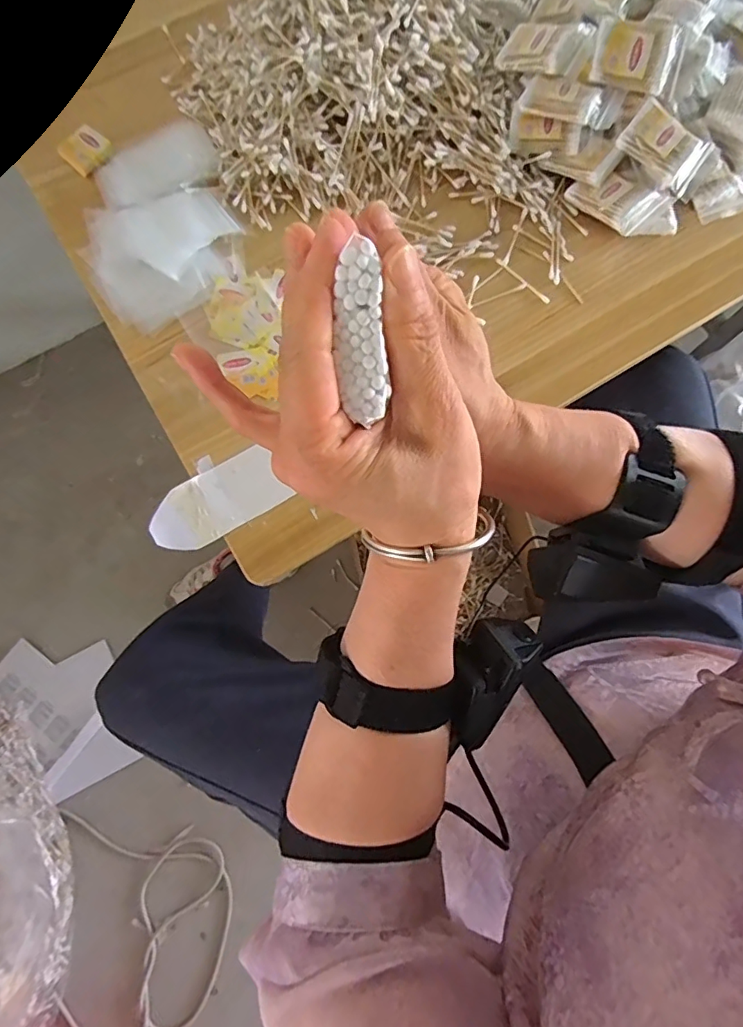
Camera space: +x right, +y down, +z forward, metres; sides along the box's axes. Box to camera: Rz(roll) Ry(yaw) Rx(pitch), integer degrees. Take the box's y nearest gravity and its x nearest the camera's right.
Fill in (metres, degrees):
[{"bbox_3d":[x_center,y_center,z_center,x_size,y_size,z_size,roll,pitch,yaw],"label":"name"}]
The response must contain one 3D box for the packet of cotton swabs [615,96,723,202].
[{"bbox_3d":[0.307,-0.374,0.534,0.101,0.021,0.061,31,97,-8],"label":"packet of cotton swabs"}]

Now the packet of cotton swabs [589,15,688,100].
[{"bbox_3d":[0.269,-0.458,0.518,0.087,0.025,0.057,11,112,-5],"label":"packet of cotton swabs"}]

